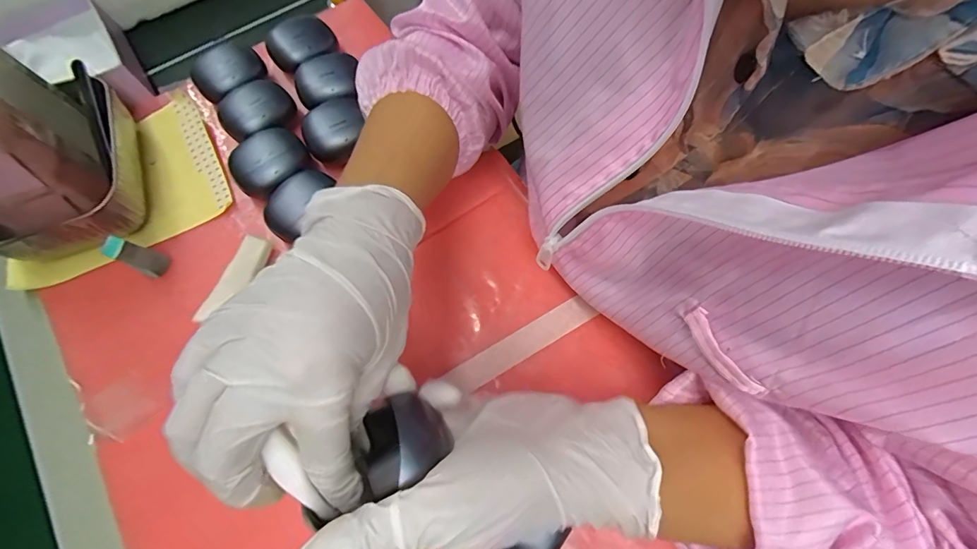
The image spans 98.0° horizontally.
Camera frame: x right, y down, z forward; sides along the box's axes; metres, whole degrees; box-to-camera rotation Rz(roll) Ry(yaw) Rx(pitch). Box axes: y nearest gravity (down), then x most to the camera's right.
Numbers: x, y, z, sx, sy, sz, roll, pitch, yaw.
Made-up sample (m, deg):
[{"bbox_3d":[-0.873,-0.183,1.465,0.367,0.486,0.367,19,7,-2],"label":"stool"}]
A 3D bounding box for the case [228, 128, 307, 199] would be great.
[{"bbox_3d":[-0.168,-0.084,0.328,0.049,0.027,0.054,42,75,16],"label":"case"}]

